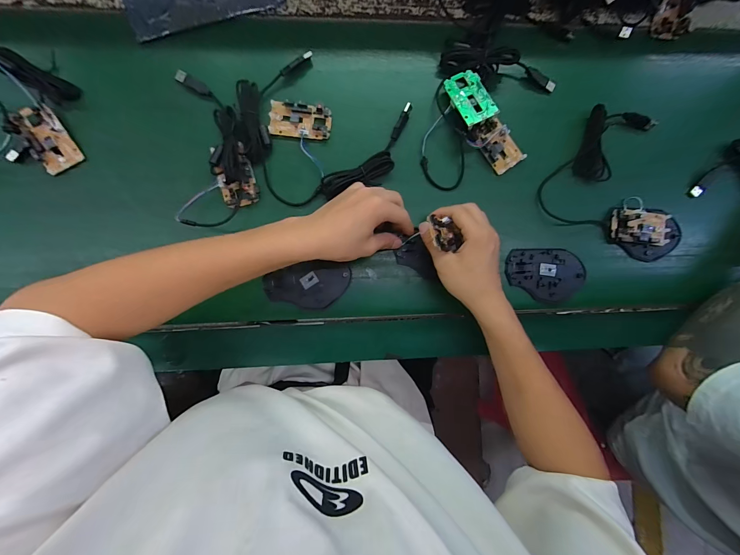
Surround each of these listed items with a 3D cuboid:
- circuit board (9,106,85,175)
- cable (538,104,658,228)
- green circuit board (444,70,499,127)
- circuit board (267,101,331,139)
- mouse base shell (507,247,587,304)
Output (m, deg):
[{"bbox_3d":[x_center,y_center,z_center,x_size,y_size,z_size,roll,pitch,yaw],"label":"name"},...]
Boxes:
[{"bbox_3d":[-0.396,-0.170,0.383,0.044,0.009,0.077,-34,101,-18],"label":"circuit board"},{"bbox_3d":[0.321,-0.158,0.439,0.097,0.020,0.197,34,86,-2],"label":"cable"},{"bbox_3d":[0.133,-0.239,0.414,0.045,0.004,0.077,-21,75,2],"label":"green circuit board"},{"bbox_3d":[-0.091,-0.207,0.411,0.078,0.015,0.044,5,87,-4],"label":"circuit board"},{"bbox_3d":[0.241,-0.003,0.427,0.109,0.010,0.071,0,88,-4],"label":"mouse base shell"}]

